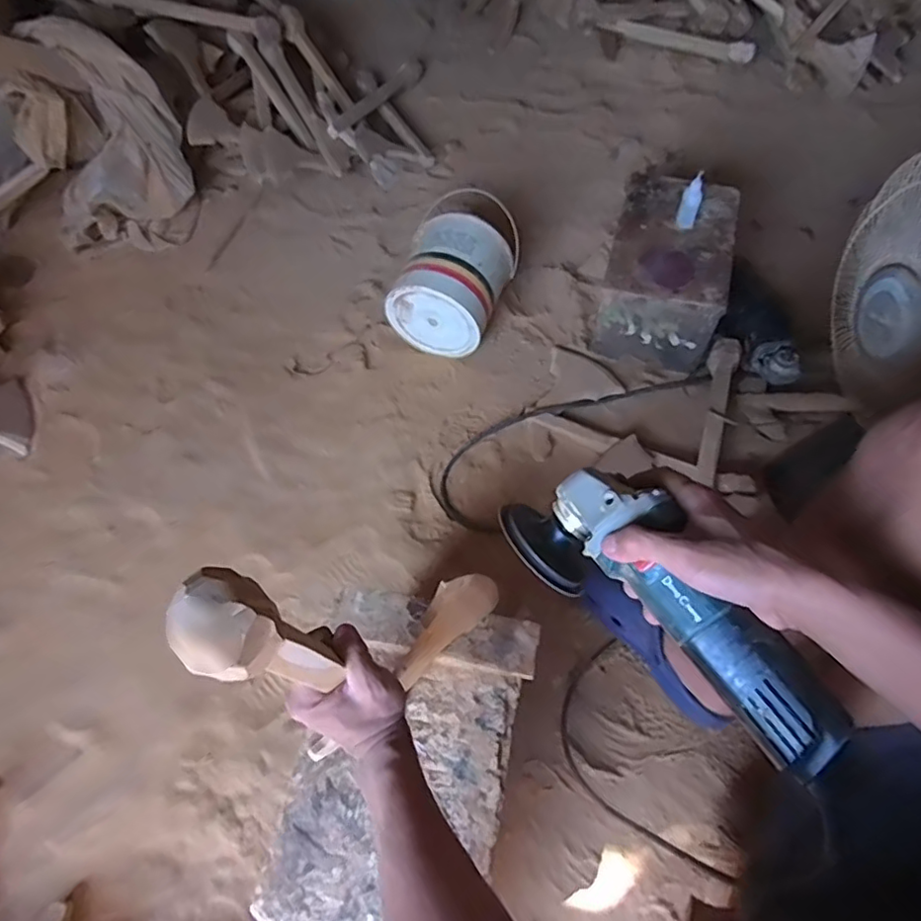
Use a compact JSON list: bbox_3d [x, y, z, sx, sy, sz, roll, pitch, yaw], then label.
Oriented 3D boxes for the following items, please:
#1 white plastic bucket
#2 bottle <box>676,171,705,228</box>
[{"bbox_3d":[-0.010,-0.339,1.105,0.190,0.175,0.228,16,64,10],"label":"white plastic bucket"},{"bbox_3d":[0.397,-0.445,1.019,0.031,0.084,0.042,15,64,10],"label":"bottle"}]

